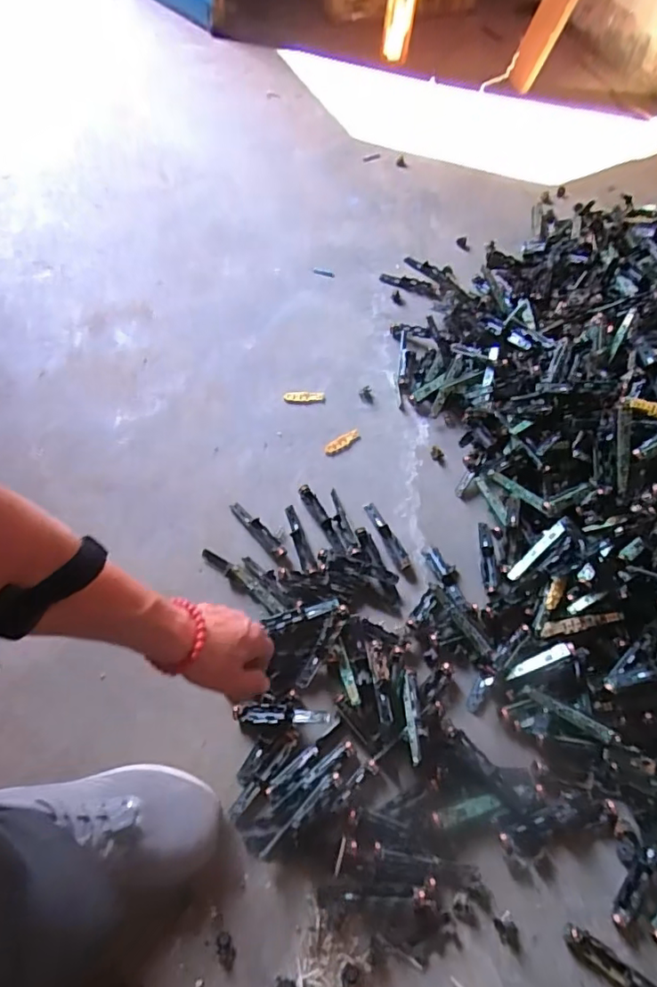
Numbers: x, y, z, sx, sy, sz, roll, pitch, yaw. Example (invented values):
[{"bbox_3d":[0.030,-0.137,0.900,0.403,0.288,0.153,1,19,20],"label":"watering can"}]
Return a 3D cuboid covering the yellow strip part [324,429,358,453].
[{"bbox_3d":[0.021,-0.077,0.832,0.061,0.011,0.015,-32,66,-20],"label":"yellow strip part"}]

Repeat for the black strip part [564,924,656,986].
[{"bbox_3d":[0.278,0.454,0.530,0.105,0.004,0.019,32,67,17],"label":"black strip part"}]

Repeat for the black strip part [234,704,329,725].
[{"bbox_3d":[-0.053,0.246,0.621,0.106,0.021,0.021,1,60,-3],"label":"black strip part"}]

